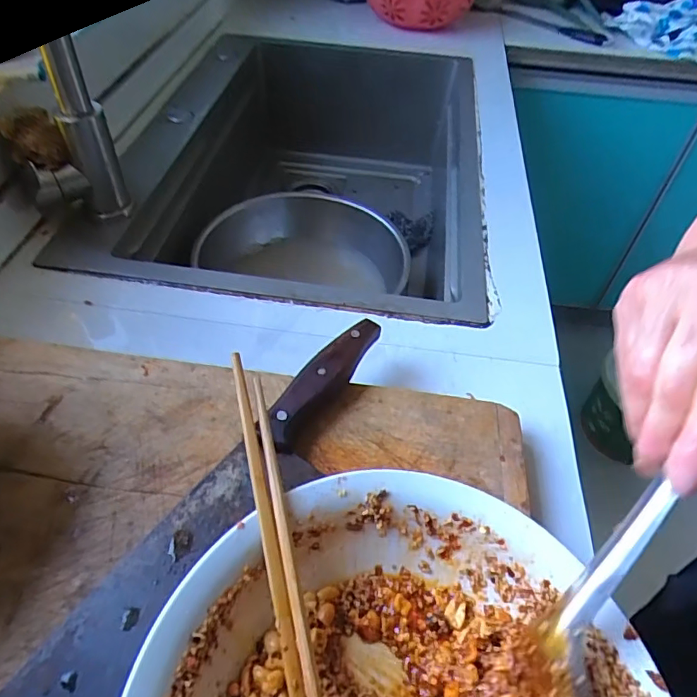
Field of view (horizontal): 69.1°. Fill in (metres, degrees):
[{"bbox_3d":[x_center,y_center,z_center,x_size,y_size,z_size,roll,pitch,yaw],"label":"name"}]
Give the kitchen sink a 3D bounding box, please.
[{"bbox_3d":[-0.068,-0.218,0.772,0.472,0.260,0.620,6,50,6],"label":"kitchen sink"}]

